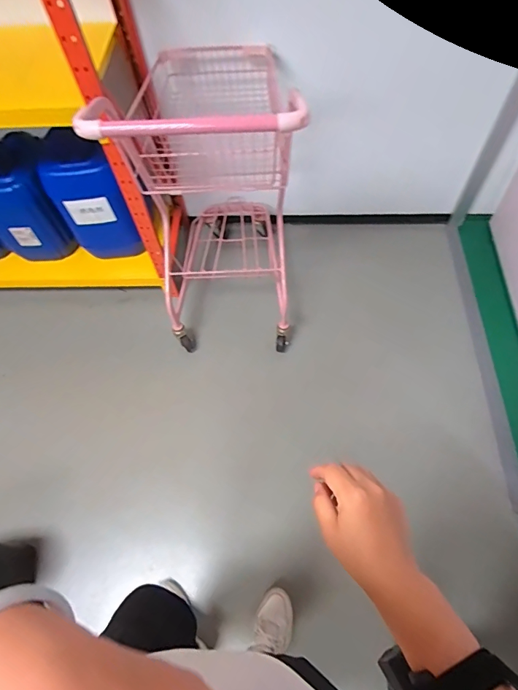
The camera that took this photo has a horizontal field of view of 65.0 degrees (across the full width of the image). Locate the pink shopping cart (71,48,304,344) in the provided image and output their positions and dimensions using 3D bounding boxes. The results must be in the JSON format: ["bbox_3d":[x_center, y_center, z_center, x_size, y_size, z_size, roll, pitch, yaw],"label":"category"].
[{"bbox_3d":[-0.137,-0.479,1.272,0.424,0.873,0.681,-5,61,0],"label":"pink shopping cart"}]

